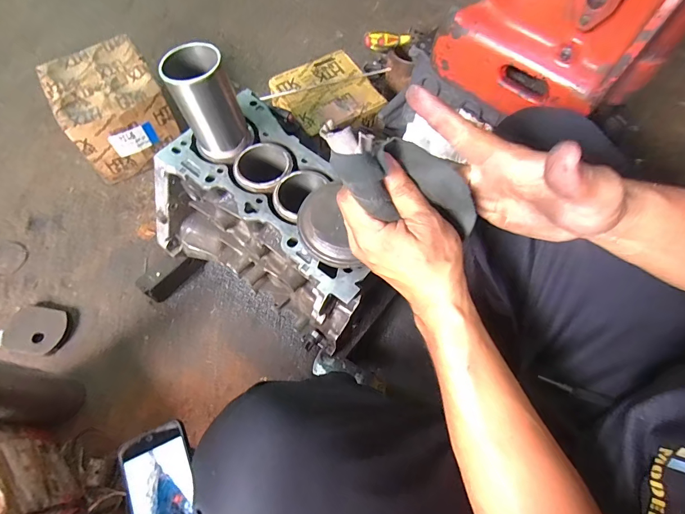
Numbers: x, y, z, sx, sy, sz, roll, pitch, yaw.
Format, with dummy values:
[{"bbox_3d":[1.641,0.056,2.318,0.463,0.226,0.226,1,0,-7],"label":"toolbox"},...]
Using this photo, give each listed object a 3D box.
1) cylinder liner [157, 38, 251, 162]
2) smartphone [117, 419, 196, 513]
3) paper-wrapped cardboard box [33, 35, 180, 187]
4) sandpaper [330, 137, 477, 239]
[{"bbox_3d":[-0.185,-0.214,0.517,0.083,0.131,0.087,-12,66,-7],"label":"cylinder liner"},{"bbox_3d":[-0.205,0.287,0.425,0.080,0.010,0.167,-21,67,-11],"label":"smartphone"},{"bbox_3d":[-0.508,-0.326,0.845,0.199,0.188,0.216,-28,69,-14],"label":"paper-wrapped cardboard box"},{"bbox_3d":[0.051,-0.059,0.274,0.120,0.036,0.054,14,62,-16],"label":"sandpaper"}]

